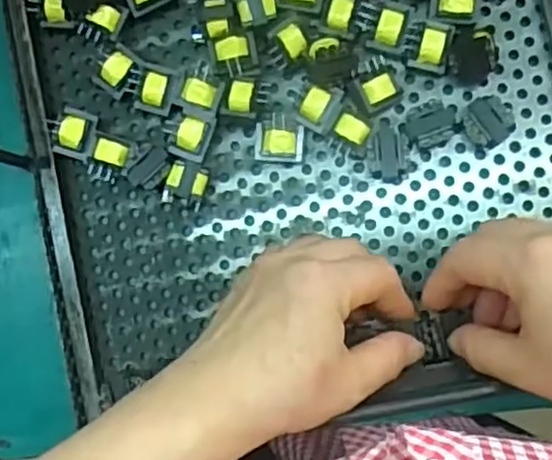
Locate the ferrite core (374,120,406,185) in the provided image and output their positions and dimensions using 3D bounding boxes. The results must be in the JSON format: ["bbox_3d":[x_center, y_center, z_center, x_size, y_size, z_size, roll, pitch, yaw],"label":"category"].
[{"bbox_3d":[0.056,-0.040,0.359,0.016,0.018,0.032,0,93,5],"label":"ferrite core"}]

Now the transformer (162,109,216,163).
[{"bbox_3d":[-0.044,-0.049,0.371,0.022,0.020,0.024,20,94,4],"label":"transformer"}]

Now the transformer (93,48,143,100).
[{"bbox_3d":[-0.080,-0.080,0.376,0.022,0.021,0.022,25,95,4],"label":"transformer"}]

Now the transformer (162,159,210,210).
[{"bbox_3d":[-0.045,-0.023,0.369,0.019,0.024,0.021,18,94,4],"label":"transformer"}]

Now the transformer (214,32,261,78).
[{"bbox_3d":[-0.020,-0.088,0.367,0.025,0.015,0.025,0,87,2],"label":"transformer"}]

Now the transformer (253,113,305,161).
[{"bbox_3d":[0.002,-0.047,0.366,0.023,0.019,0.025,4,93,5],"label":"transformer"}]

